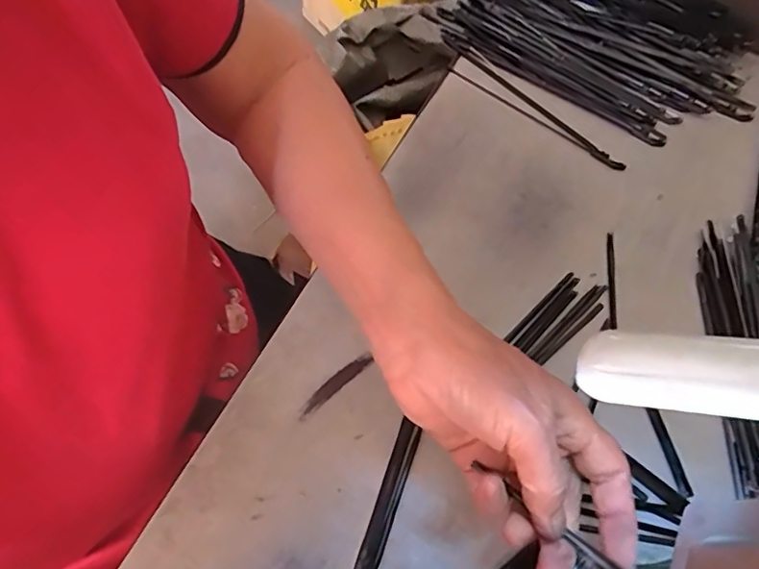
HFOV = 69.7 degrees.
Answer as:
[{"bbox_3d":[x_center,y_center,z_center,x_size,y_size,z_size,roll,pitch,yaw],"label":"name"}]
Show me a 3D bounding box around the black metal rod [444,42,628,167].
[{"bbox_3d":[0.120,-0.142,0.432,0.168,0.004,0.025,37,67,13],"label":"black metal rod"}]

